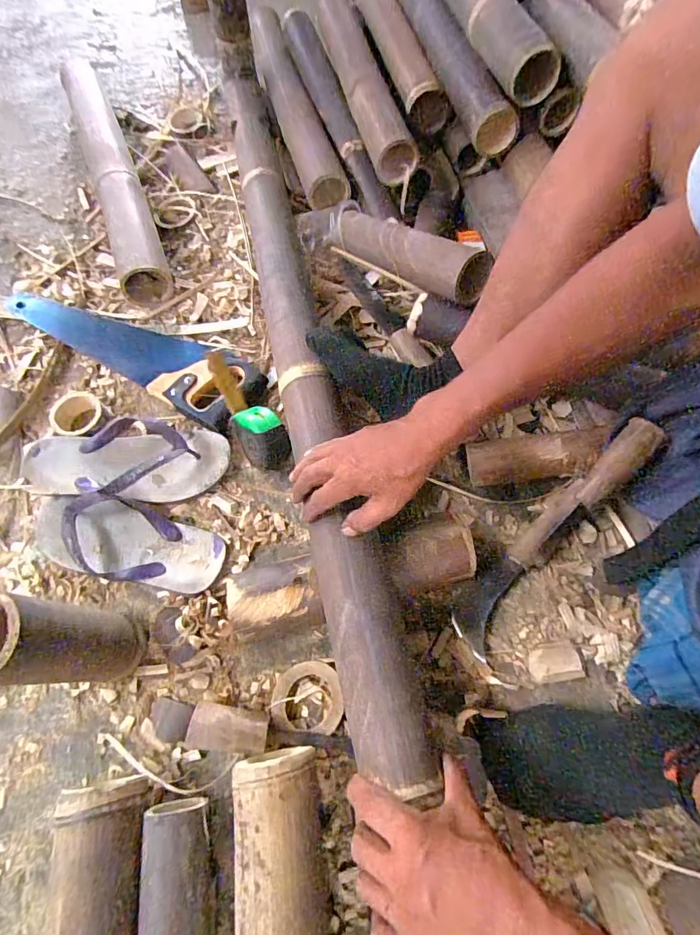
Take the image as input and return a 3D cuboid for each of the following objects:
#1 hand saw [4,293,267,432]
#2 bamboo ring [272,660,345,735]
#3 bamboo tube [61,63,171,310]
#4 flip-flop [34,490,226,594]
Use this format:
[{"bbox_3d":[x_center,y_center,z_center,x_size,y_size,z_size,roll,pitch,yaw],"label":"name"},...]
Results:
[{"bbox_3d":[-0.334,-0.193,0.690,0.451,0.026,0.120,27,68,13],"label":"hand saw"},{"bbox_3d":[-0.046,0.249,0.492,0.075,0.016,0.068,1,64,2],"label":"bamboo ring"},{"bbox_3d":[-0.424,-0.514,0.806,0.080,0.084,0.556,-21,66,-9],"label":"bamboo tube"},{"bbox_3d":[-0.284,0.090,0.557,0.252,0.043,0.094,8,66,5],"label":"flip-flop"}]

